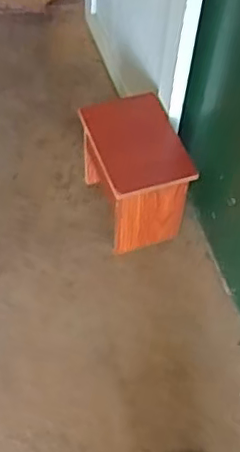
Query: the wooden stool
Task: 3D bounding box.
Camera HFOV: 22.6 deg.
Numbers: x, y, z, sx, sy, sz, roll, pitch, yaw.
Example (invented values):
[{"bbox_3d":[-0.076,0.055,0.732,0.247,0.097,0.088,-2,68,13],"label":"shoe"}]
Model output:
[{"bbox_3d":[0.037,-0.148,1.556,0.221,0.237,0.322,-13,59,-13],"label":"wooden stool"}]

